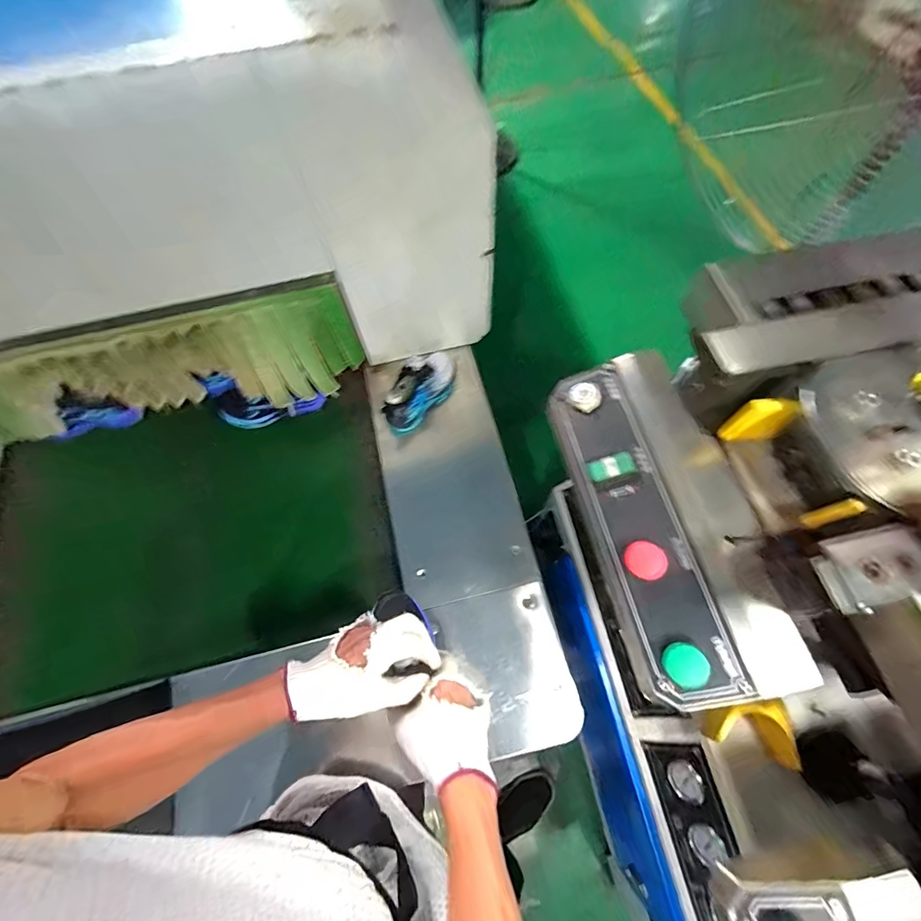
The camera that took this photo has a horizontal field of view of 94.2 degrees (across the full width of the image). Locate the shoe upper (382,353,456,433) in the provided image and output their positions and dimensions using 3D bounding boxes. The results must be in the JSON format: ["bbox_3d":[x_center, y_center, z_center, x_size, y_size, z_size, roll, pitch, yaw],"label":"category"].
[{"bbox_3d":[-0.077,-0.144,0.850,0.073,0.103,0.185,36,72,15],"label":"shoe upper"}]

